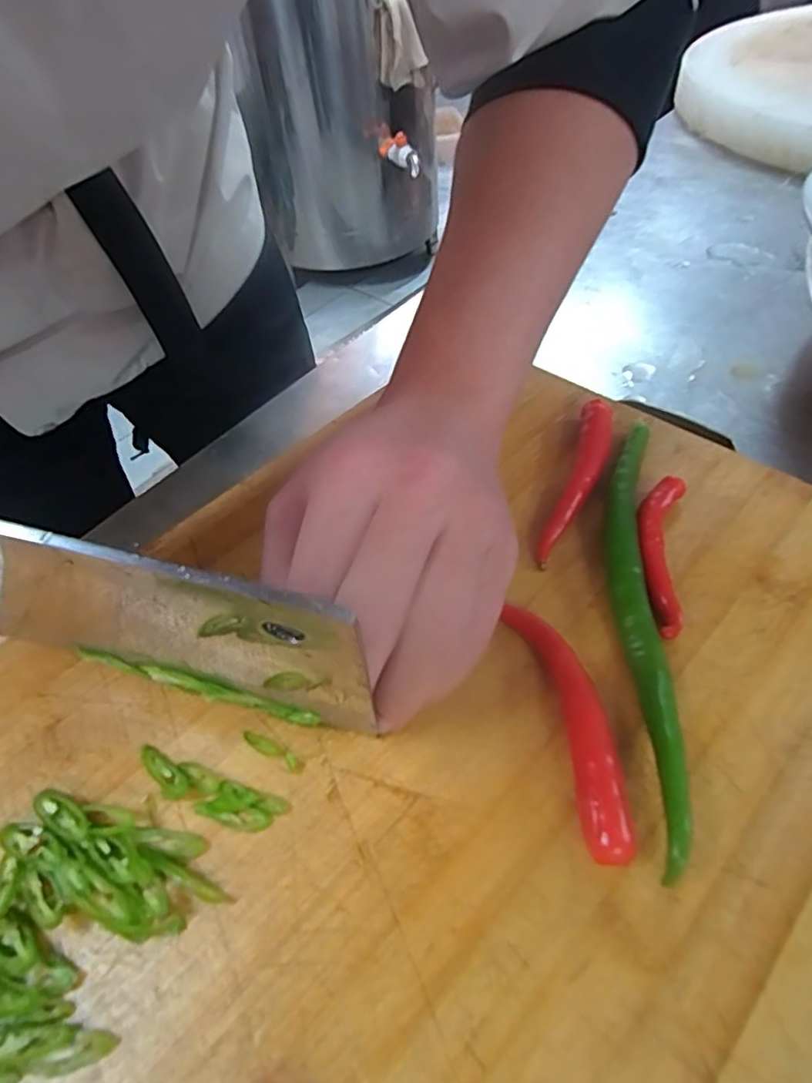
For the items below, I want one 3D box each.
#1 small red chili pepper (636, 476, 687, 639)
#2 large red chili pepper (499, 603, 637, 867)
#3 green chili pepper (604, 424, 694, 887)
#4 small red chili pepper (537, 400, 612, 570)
[{"bbox_3d":[0.098,0.003,0.220,0.015,0.013,0.070,9,54,13],"label":"small red chili pepper"},{"bbox_3d":[0.053,0.055,0.184,0.016,0.015,0.087,-11,52,-3],"label":"large red chili pepper"},{"bbox_3d":[0.084,0.019,0.208,0.018,0.014,0.180,6,53,10],"label":"green chili pepper"},{"bbox_3d":[0.077,-0.028,0.250,0.016,0.014,0.094,15,55,16],"label":"small red chili pepper"}]

